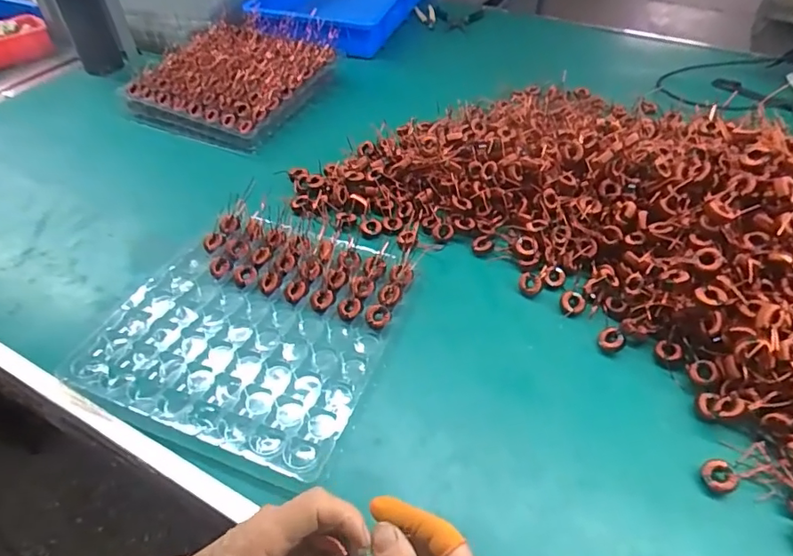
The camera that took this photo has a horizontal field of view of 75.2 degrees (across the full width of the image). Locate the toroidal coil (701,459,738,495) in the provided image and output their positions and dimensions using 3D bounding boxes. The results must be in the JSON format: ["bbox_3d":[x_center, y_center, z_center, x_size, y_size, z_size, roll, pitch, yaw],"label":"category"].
[{"bbox_3d":[0.276,0.170,0.441,0.025,0.011,0.027,-16,53,22],"label":"toroidal coil"}]

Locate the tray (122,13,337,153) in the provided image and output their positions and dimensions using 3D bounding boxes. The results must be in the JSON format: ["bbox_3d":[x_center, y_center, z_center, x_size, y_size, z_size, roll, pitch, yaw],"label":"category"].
[{"bbox_3d":[-0.267,-0.348,0.862,0.260,0.055,0.299,18,49,16],"label":"tray"}]

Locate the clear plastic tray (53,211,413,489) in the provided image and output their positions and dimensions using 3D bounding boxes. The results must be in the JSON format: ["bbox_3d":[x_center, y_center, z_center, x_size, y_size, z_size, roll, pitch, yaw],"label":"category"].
[{"bbox_3d":[-0.151,0.046,0.552,0.279,0.028,0.269,13,48,12],"label":"clear plastic tray"}]

